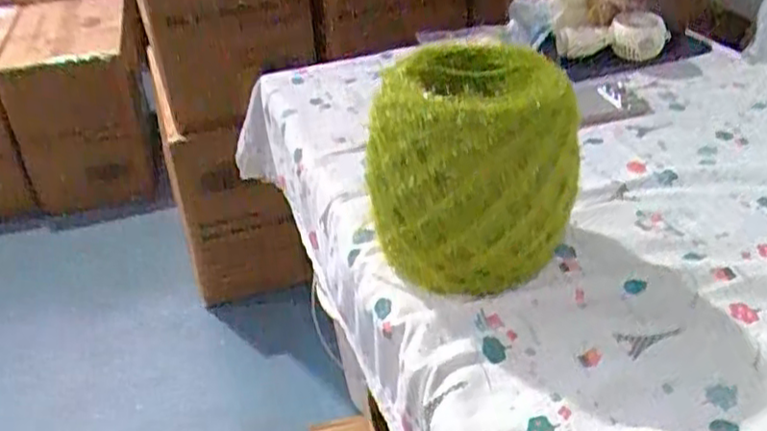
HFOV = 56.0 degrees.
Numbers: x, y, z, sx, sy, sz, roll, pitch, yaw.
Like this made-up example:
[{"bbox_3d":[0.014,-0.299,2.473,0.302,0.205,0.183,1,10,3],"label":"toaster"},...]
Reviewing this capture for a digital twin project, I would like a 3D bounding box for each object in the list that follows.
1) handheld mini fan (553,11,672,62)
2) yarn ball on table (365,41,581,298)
[{"bbox_3d":[0.284,-0.211,0.887,0.147,0.044,0.053,-20,37,-24],"label":"handheld mini fan"},{"bbox_3d":[0.064,-0.042,0.559,0.142,0.152,0.166,0,34,3],"label":"yarn ball on table"}]

